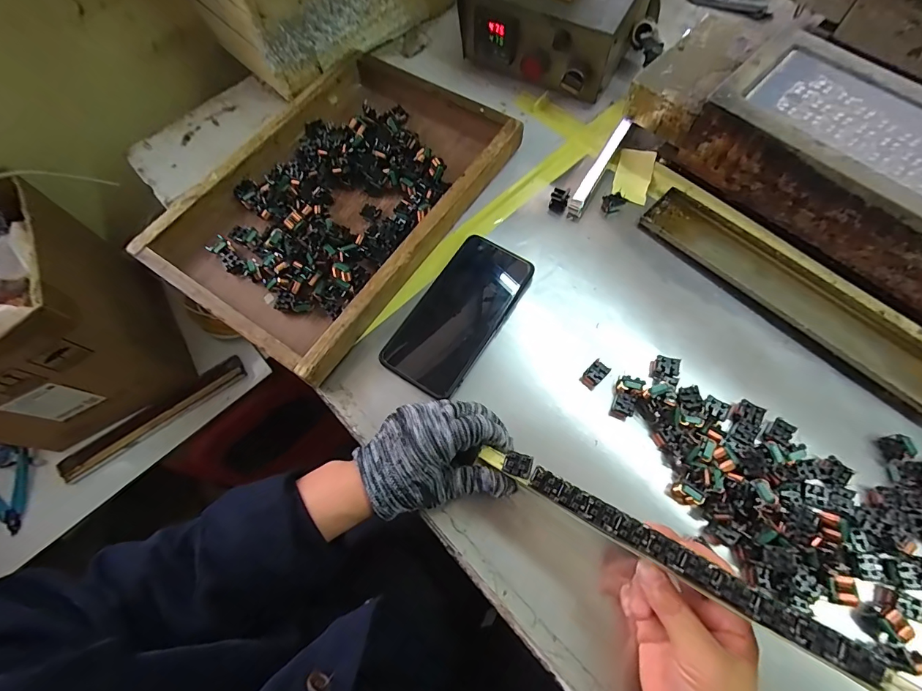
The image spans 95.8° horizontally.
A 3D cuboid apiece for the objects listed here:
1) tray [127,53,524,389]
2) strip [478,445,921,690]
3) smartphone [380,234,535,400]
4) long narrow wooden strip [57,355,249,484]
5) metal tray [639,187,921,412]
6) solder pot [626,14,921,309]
[{"bbox_3d":[-0.129,-0.158,0.438,0.236,0.038,0.337,32,78,15],"label":"tray"},{"bbox_3d":[0.123,0.126,0.257,0.246,0.017,0.017,25,71,24],"label":"strip"},{"bbox_3d":[-0.001,-0.032,0.392,0.076,0.015,0.158,30,77,14],"label":"smartphone"},{"bbox_3d":[-0.459,0.106,0.623,0.283,0.019,0.038,-35,72,-6],"label":"long narrow wooden strip"},{"bbox_3d":[0.306,-0.048,0.386,0.298,0.013,0.059,43,80,16],"label":"metal tray"},{"bbox_3d":[0.370,-0.138,0.368,0.140,0.098,0.447,-44,73,-9],"label":"solder pot"}]

